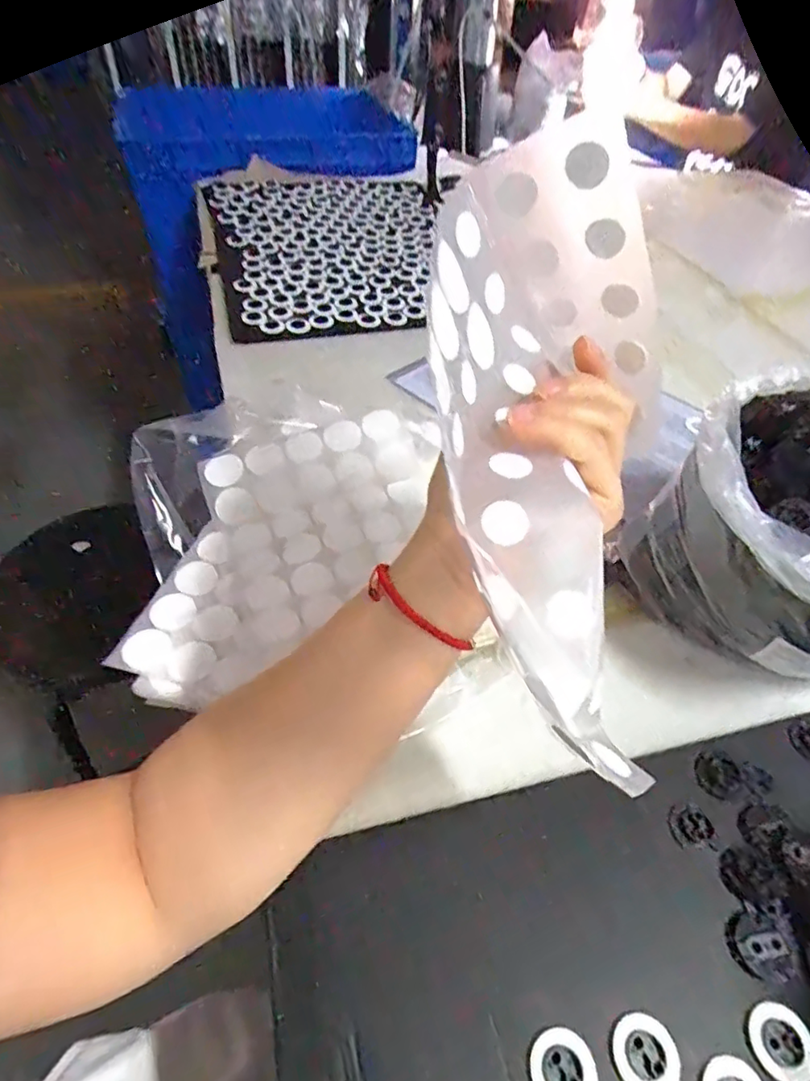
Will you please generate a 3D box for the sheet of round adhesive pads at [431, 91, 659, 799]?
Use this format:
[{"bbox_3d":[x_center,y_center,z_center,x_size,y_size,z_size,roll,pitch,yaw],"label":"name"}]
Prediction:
[{"bbox_3d":[0.063,-0.036,0.251,0.102,0.079,0.260,2,80,0],"label":"sheet of round adhesive pads"}]

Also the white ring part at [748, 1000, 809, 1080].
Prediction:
[{"bbox_3d":[0.172,0.228,0.259,0.029,0.004,0.029,1,49,-1],"label":"white ring part"}]

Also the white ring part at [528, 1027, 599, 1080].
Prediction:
[{"bbox_3d":[0.070,0.233,0.251,0.028,0.004,0.029,1,49,-1],"label":"white ring part"}]

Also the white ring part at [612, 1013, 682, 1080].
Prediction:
[{"bbox_3d":[0.108,0.230,0.255,0.029,0.004,0.028,1,49,-1],"label":"white ring part"}]

